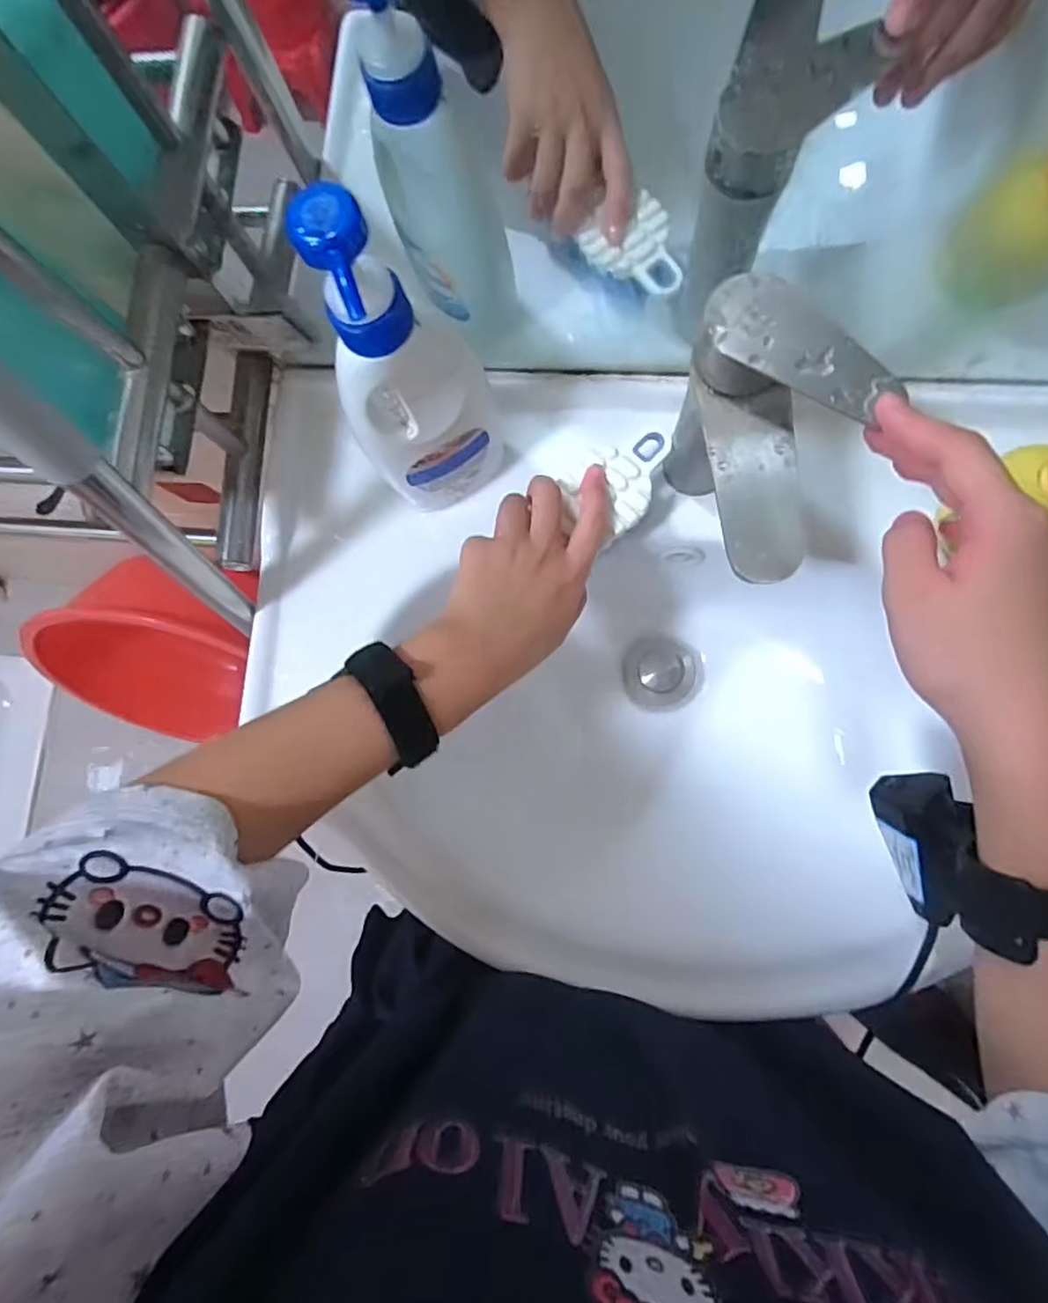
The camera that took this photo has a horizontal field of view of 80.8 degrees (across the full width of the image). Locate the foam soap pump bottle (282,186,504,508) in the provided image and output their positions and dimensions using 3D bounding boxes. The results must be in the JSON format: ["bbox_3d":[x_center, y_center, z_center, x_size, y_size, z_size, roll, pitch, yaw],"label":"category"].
[{"bbox_3d":[-0.060,-0.149,0.334,0.075,0.214,0.067,-13,81,2],"label":"foam soap pump bottle"}]

